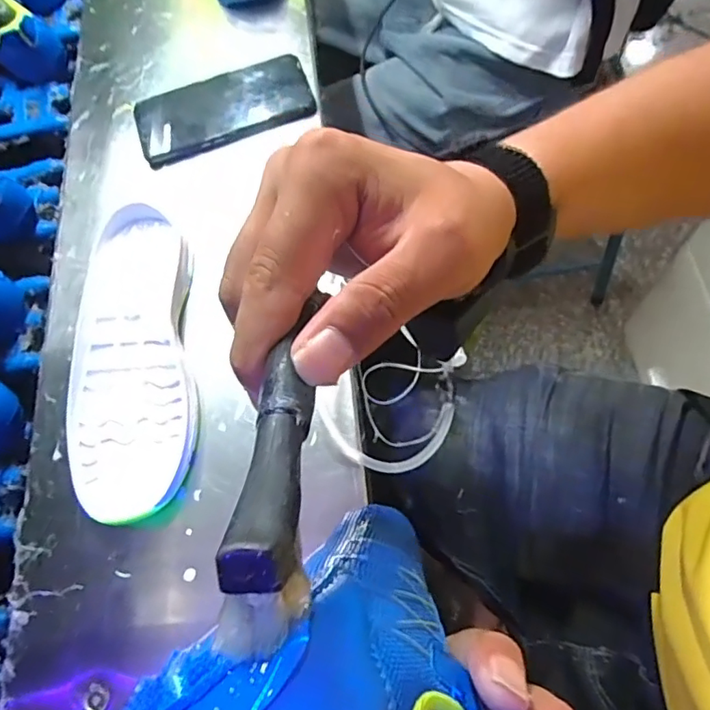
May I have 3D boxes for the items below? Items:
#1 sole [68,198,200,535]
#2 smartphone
[{"bbox_3d":[-0.166,-0.001,0.402,0.091,0.026,0.235,-9,67,0],"label":"sole"},{"bbox_3d":[-0.118,-0.223,0.493,0.155,0.019,0.069,-19,68,-5],"label":"smartphone"}]

